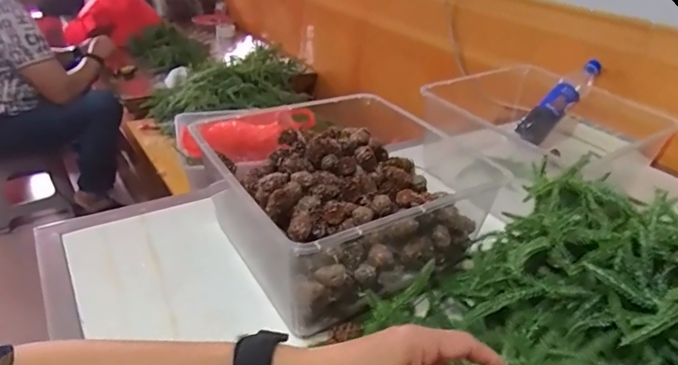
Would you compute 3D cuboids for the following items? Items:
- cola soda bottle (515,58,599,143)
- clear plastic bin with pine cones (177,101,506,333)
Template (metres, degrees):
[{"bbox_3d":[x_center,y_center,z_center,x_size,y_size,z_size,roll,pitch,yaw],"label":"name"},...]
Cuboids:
[{"bbox_3d":[0.466,-0.171,0.964,0.237,0.054,0.052,-42,47,-12],"label":"cola soda bottle"},{"bbox_3d":[0.003,0.028,0.577,0.272,0.132,0.267,-18,38,-31],"label":"clear plastic bin with pine cones"}]

